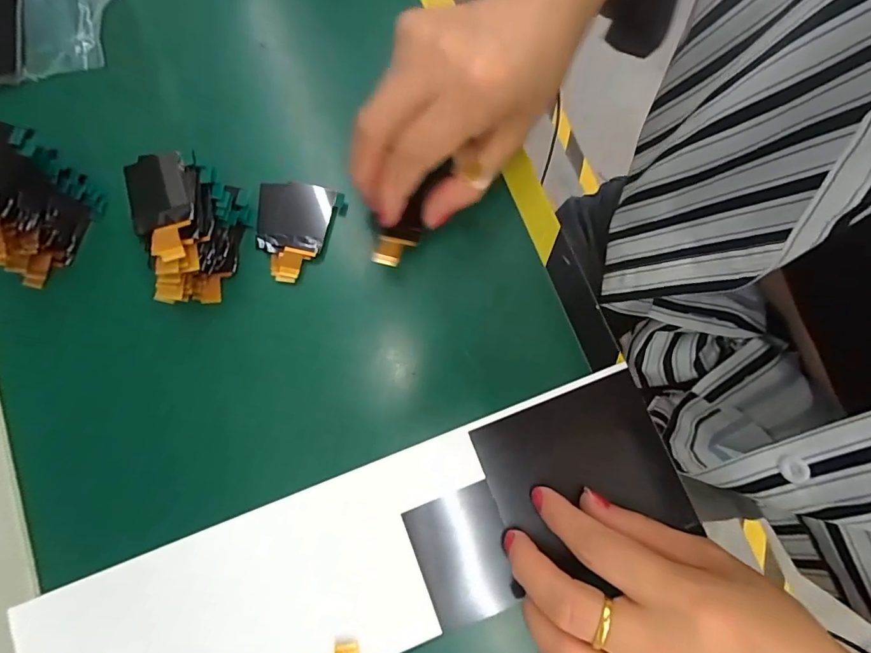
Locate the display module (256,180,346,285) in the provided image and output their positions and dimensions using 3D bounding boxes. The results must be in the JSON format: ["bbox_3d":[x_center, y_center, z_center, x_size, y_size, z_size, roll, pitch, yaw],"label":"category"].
[{"bbox_3d":[-0.077,-0.052,0.250,0.045,0.007,0.055,10,79,1],"label":"display module"}]

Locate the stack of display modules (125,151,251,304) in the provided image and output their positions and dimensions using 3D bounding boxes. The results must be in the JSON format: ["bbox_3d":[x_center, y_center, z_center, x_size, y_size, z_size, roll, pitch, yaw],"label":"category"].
[{"bbox_3d":[-0.118,-0.050,0.226,0.045,0.043,0.069,-16,80,-4],"label":"stack of display modules"}]

